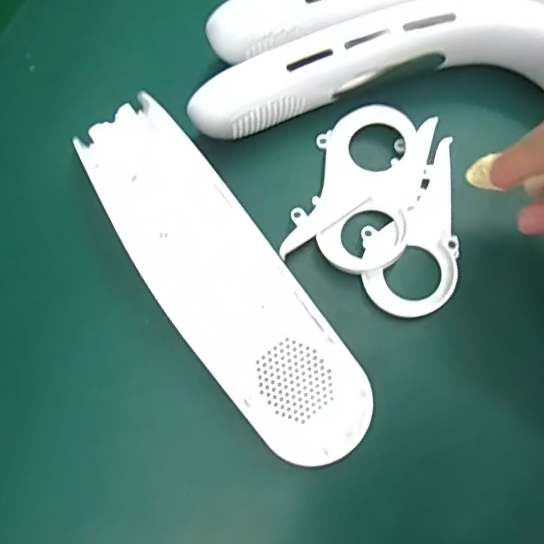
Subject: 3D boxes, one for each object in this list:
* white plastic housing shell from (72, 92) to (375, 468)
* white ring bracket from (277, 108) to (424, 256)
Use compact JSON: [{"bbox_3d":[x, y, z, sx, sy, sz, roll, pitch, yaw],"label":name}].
[{"bbox_3d":[-0.025,0.001,0.259,0.055,0.028,0.188,-35,77,-8],"label":"white plastic housing shell"},{"bbox_3d":[0.033,-0.051,0.284,0.088,0.008,0.045,-32,76,-8],"label":"white ring bracket"}]

